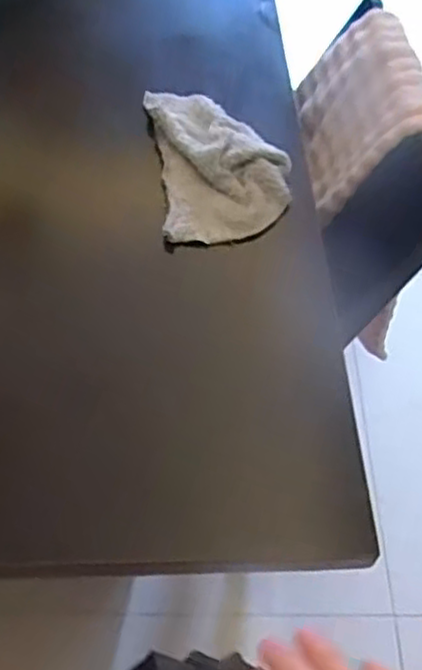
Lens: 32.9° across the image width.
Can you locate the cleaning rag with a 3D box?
[{"bbox_3d":[0.008,-0.190,0.747,0.135,0.037,0.232,-5,56,-7],"label":"cleaning rag"}]

